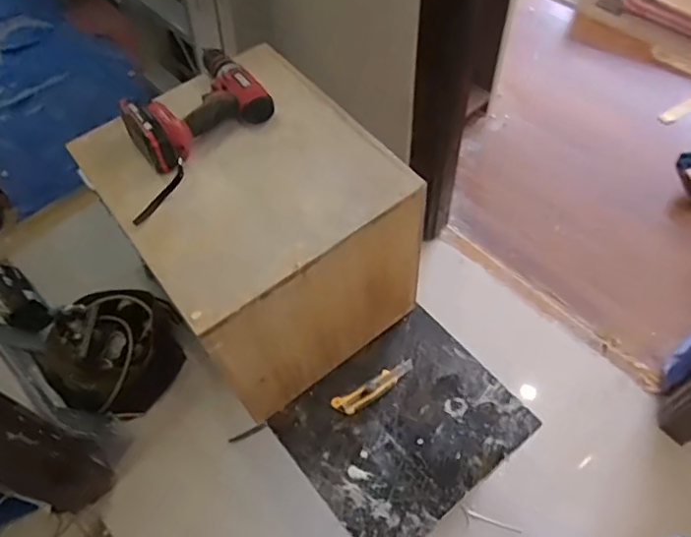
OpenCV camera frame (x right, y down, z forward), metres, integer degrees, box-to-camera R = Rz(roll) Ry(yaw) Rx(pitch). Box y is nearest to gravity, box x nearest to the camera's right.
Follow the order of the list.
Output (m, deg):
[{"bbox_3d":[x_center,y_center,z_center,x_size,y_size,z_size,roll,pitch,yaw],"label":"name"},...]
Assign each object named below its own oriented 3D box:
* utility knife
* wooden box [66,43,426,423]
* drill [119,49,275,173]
[{"bbox_3d":[0.058,0.232,1.100,0.176,0.017,0.041,-28,61,-13],"label":"utility knife"},{"bbox_3d":[-0.165,-0.080,1.043,0.395,0.377,0.472,-35,62,-17],"label":"wooden box"},{"bbox_3d":[-0.261,-0.280,0.923,0.224,0.066,0.198,-37,63,-18],"label":"drill"}]

